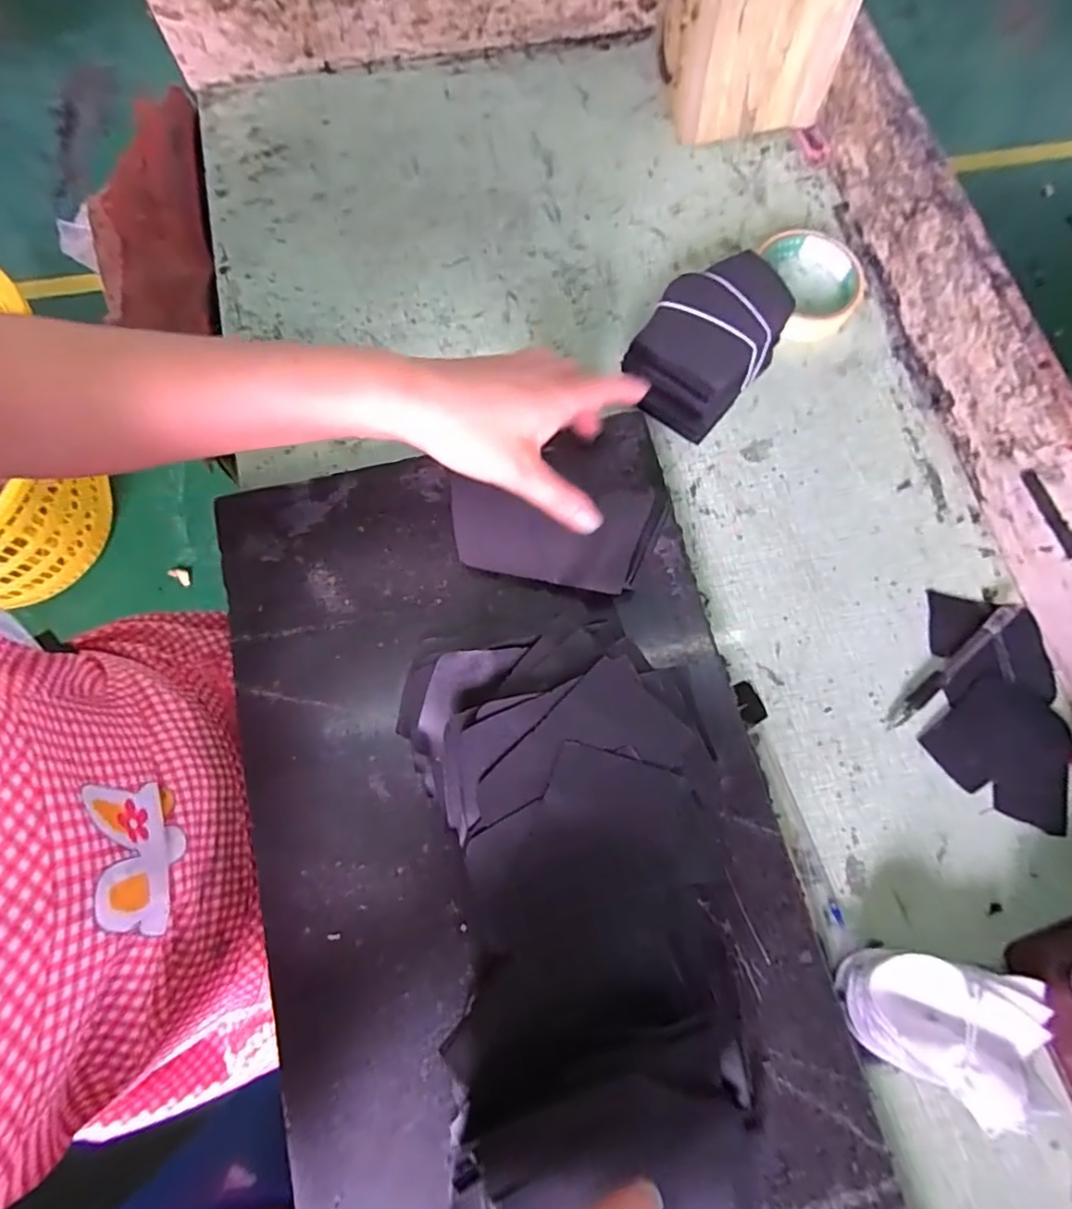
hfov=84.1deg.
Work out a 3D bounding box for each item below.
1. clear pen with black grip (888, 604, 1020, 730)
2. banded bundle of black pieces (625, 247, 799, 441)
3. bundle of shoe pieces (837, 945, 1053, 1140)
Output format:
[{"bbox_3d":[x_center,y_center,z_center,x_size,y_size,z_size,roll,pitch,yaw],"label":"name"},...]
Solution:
[{"bbox_3d":[0.279,0.040,0.396,0.122,0.013,0.012,-39,80,-12],"label":"clear pen with black grip"},{"bbox_3d":[0.122,-0.186,0.428,0.078,0.049,0.127,40,76,8],"label":"banded bundle of black pieces"},{"bbox_3d":[0.221,0.233,0.327,0.100,0.034,0.069,14,74,1],"label":"bundle of shoe pieces"}]

